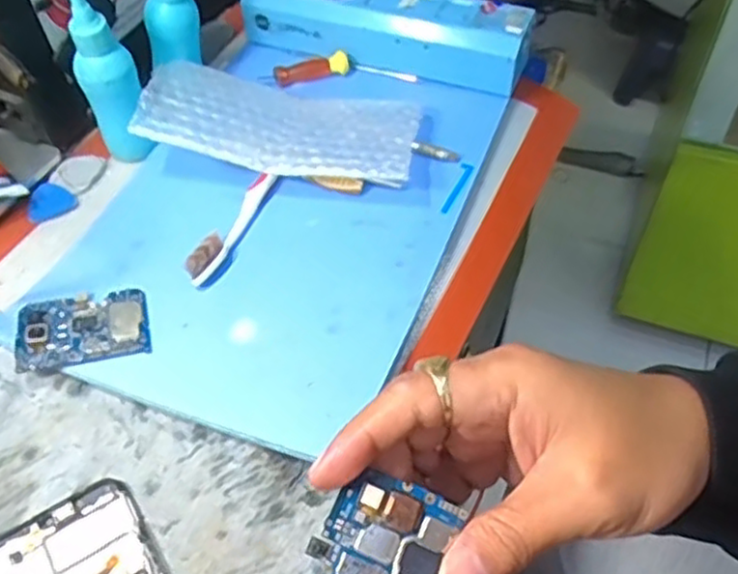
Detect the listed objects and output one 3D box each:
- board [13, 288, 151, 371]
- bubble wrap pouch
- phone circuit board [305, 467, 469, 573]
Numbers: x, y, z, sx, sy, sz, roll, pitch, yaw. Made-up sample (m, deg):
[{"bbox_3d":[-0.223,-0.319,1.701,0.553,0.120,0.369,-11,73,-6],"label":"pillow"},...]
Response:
[{"bbox_3d":[-0.153,0.022,0.382,0.065,0.009,0.047,-12,52,-7],"label":"board"},{"bbox_3d":[-0.054,-0.105,0.446,0.164,0.018,0.081,12,51,1],"label":"bubble wrap pouch"},{"bbox_3d":[0.002,0.099,0.246,0.044,0.004,0.064,26,69,2],"label":"phone circuit board"}]

